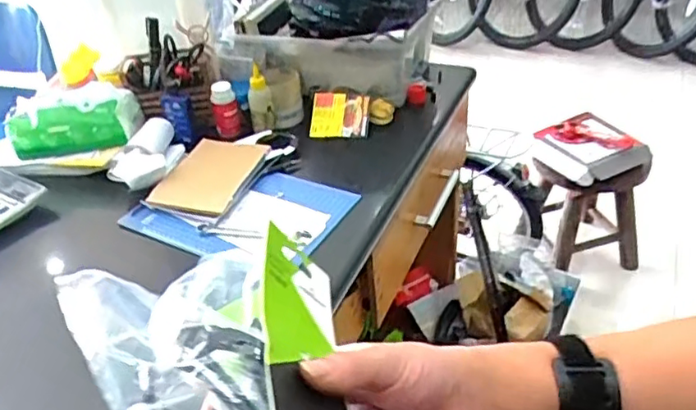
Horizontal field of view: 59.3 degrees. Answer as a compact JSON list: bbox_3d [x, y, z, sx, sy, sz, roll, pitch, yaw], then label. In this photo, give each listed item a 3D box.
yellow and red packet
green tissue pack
[{"bbox_3d":[-0.014,-0.165,1.120,0.104,0.084,0.015,2,-7,2],"label":"yellow and red packet"},{"bbox_3d":[-0.488,-0.143,1.064,0.229,0.093,0.083,-6,36,0],"label":"green tissue pack"}]

